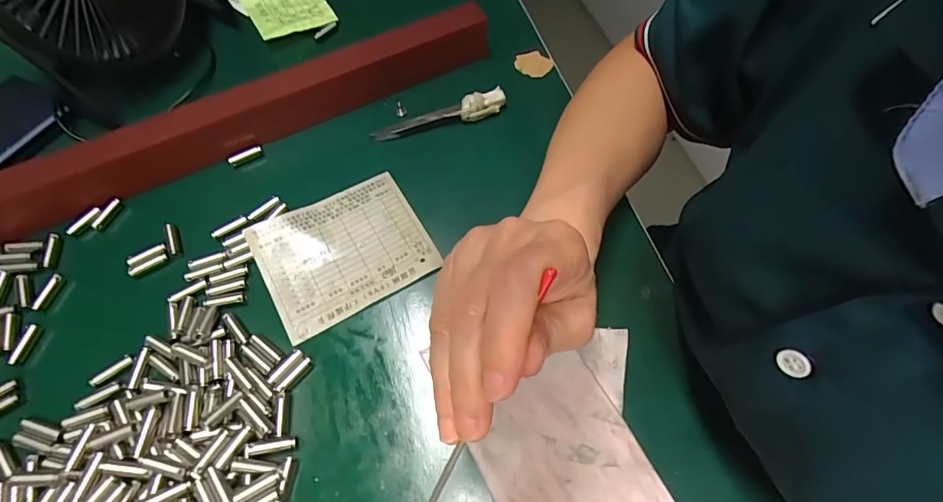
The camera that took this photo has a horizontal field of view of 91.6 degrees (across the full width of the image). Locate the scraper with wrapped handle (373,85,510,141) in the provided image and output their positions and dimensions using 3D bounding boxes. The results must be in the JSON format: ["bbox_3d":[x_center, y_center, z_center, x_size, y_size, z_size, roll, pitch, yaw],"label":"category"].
[{"bbox_3d":[-0.025,-0.106,0.356,0.105,0.019,0.016,-14,63,-8],"label":"scraper with wrapped handle"}]

